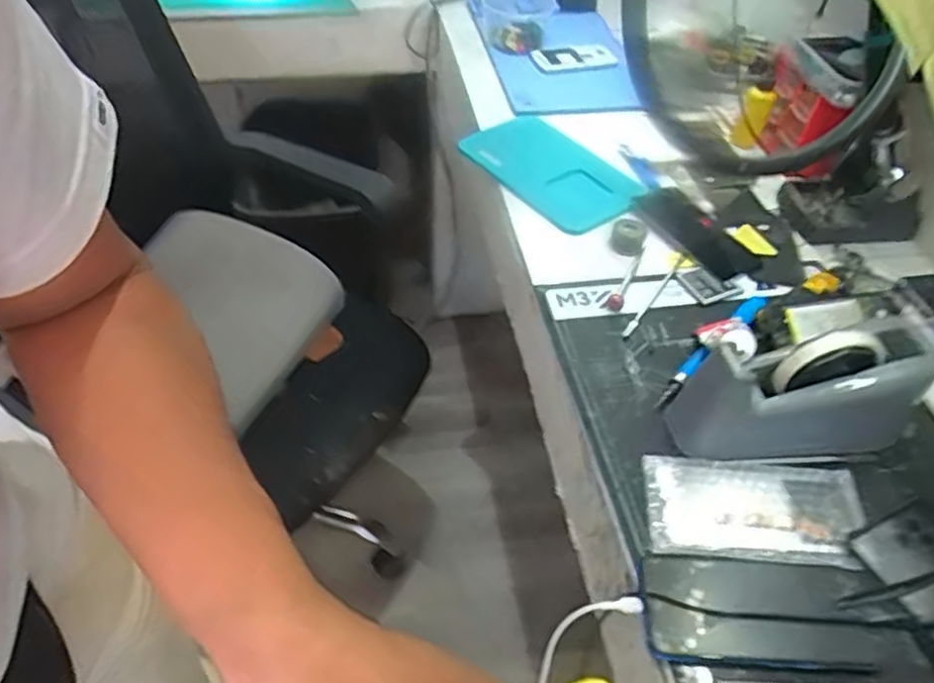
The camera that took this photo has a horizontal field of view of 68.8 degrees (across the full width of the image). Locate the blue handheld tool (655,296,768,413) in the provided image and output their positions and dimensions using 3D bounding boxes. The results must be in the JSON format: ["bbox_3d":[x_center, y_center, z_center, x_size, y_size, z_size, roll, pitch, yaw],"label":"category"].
[{"bbox_3d":[0.250,0.001,0.688,0.020,0.026,0.202,37,56,25],"label":"blue handheld tool"}]

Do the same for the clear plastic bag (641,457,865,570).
[{"bbox_3d":[0.241,0.140,0.572,0.179,0.014,0.089,5,49,0],"label":"clear plastic bag"}]

